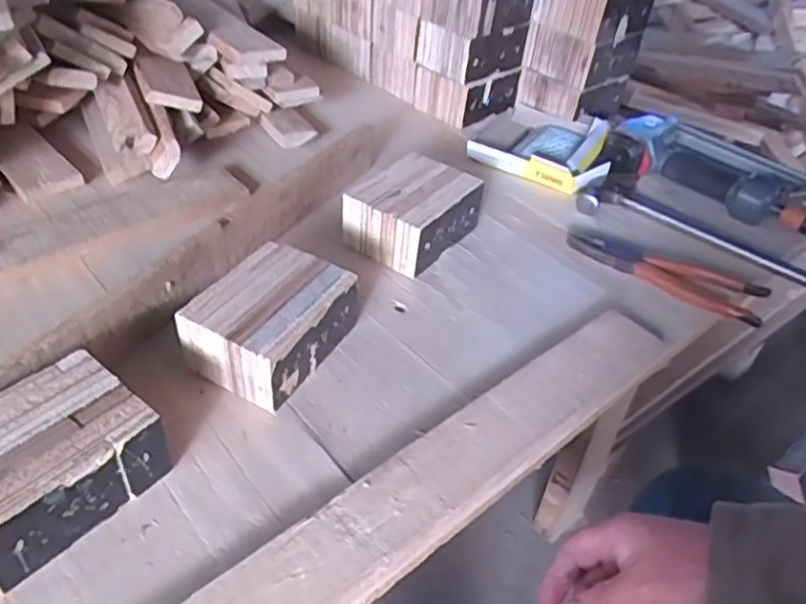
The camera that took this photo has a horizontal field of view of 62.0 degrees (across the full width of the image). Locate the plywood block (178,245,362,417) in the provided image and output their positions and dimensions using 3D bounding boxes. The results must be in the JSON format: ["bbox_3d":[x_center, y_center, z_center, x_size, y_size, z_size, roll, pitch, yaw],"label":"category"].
[{"bbox_3d":[-0.106,0.018,0.549,0.089,0.066,0.118,25,43,20],"label":"plywood block"}]

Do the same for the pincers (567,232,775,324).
[{"bbox_3d":[0.265,-0.032,0.685,0.195,0.019,0.051,25,43,20],"label":"pincers"}]

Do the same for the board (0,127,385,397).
[{"bbox_3d":[-0.199,0.001,0.552,0.025,0.070,0.640,24,43,19],"label":"board"}]

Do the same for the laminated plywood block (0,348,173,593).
[{"bbox_3d":[-0.228,0.104,0.431,0.094,0.062,0.117,30,45,25],"label":"laminated plywood block"}]

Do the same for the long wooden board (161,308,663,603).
[{"bbox_3d":[-0.040,0.152,0.436,0.641,0.022,0.077,-28,51,-34],"label":"long wooden board"}]

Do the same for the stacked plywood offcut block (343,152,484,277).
[{"bbox_3d":[0.013,-0.091,0.683,0.096,0.067,0.129,34,47,28],"label":"stacked plywood offcut block"}]

